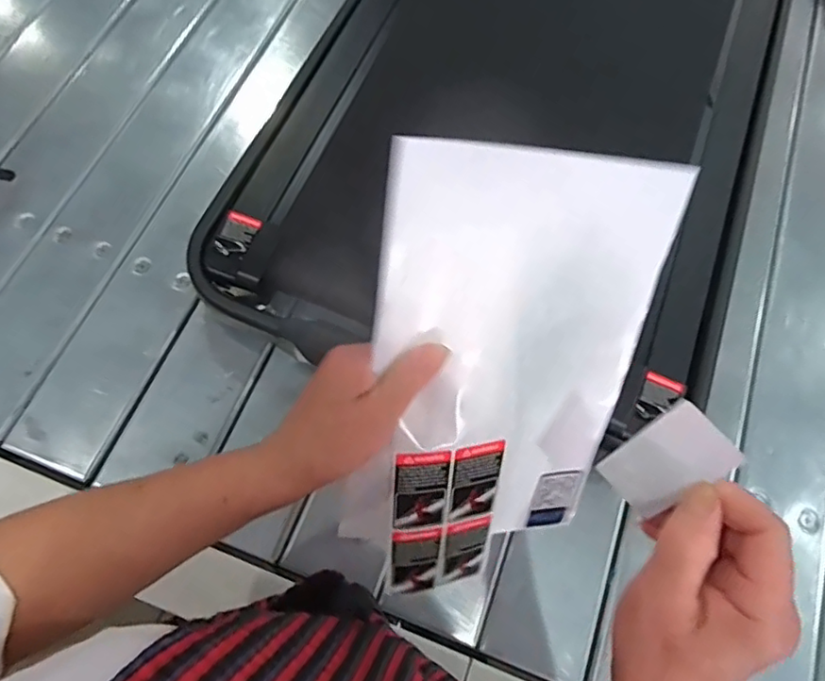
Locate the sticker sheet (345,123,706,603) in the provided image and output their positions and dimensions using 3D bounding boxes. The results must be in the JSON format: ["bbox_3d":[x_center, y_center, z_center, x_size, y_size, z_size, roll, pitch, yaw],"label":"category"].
[{"bbox_3d":[0.055,0.036,0.363,0.174,0.294,0.010,-1,28,-20],"label":"sticker sheet"}]

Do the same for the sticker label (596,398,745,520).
[{"bbox_3d":[0.116,0.056,0.271,0.034,0.059,0.004,47,41,15],"label":"sticker label"}]

